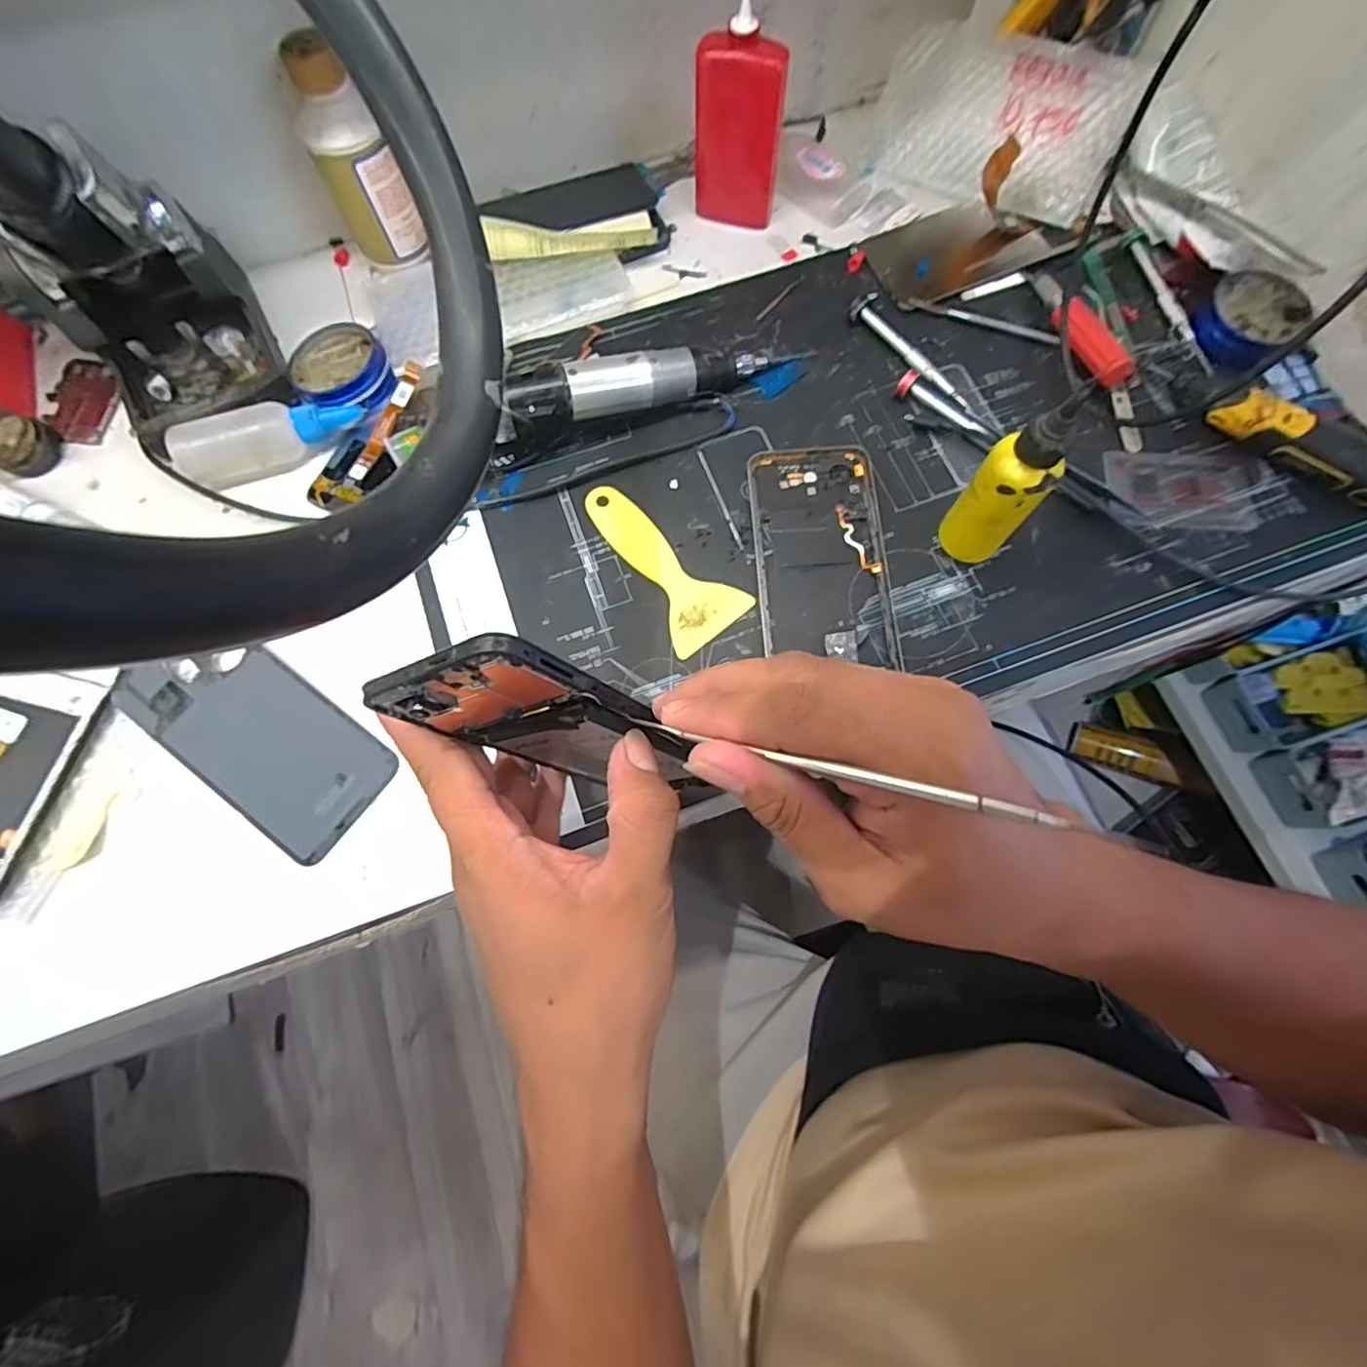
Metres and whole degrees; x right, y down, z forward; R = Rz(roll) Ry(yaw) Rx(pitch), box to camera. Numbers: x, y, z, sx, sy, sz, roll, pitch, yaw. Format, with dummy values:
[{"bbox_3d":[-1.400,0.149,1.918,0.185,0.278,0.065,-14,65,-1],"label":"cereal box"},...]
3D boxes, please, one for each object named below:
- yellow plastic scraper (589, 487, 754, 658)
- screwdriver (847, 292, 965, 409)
[{"bbox_3d":[-0.015,-0.077,0.372,0.051,0.004,0.122,-37,77,-8],"label":"yellow plastic scraper"},{"bbox_3d":[0.151,-0.221,0.408,0.019,0.015,0.101,-37,77,-8],"label":"screwdriver"}]

